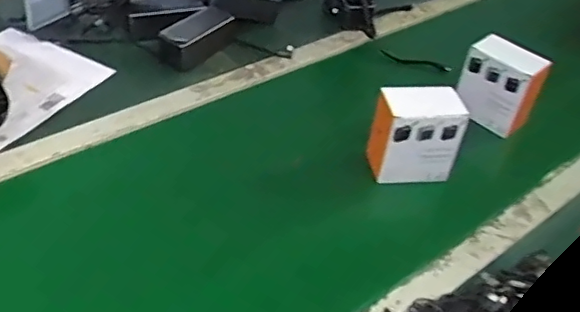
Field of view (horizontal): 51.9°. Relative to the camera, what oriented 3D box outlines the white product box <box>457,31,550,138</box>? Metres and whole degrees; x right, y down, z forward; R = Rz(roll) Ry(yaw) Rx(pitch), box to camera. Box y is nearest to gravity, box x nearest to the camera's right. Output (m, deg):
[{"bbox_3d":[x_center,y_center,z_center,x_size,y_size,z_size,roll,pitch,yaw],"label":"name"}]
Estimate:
[{"bbox_3d":[0.312,-0.106,0.889,0.112,0.115,0.053,34,49,29],"label":"white product box"}]

